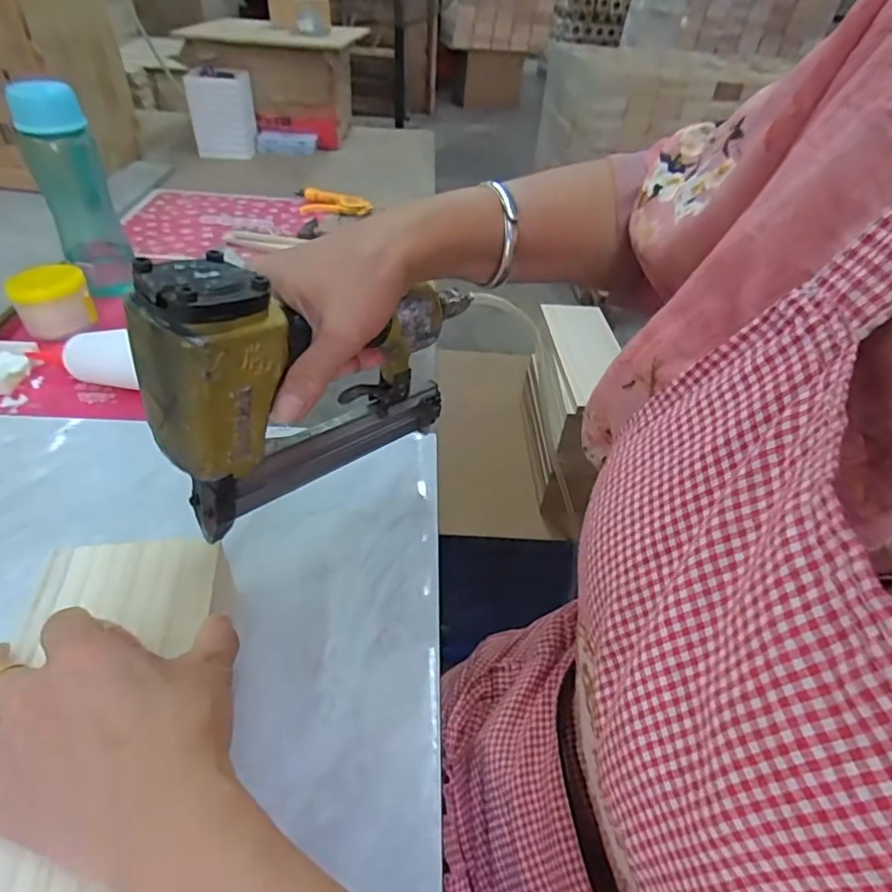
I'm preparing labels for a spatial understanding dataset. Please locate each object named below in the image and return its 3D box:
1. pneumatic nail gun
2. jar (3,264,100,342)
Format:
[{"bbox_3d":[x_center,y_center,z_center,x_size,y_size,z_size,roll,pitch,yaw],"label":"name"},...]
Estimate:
[{"bbox_3d":[-0.068,-0.049,0.353,0.045,0.169,0.222,32,47,26],"label":"pneumatic nail gun"},{"bbox_3d":[-0.456,-0.171,0.650,0.076,0.056,0.064,-20,47,-26],"label":"jar"}]

